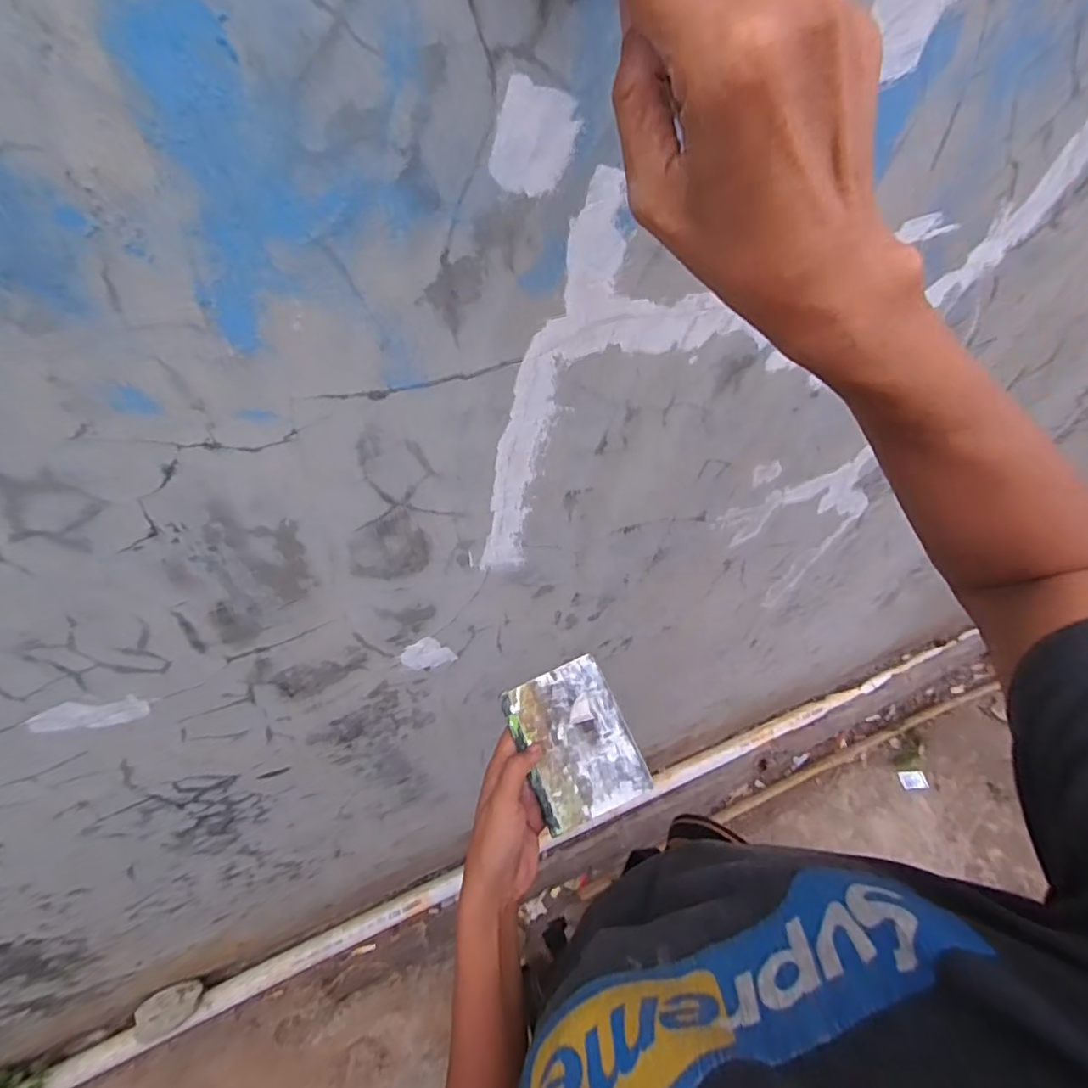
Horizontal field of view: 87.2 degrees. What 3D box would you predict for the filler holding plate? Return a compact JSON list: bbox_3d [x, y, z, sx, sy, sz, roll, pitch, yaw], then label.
[{"bbox_3d":[0.025,0.160,0.469,0.087,0.009,0.118,-24,65,-3],"label":"filler holding plate"}]

